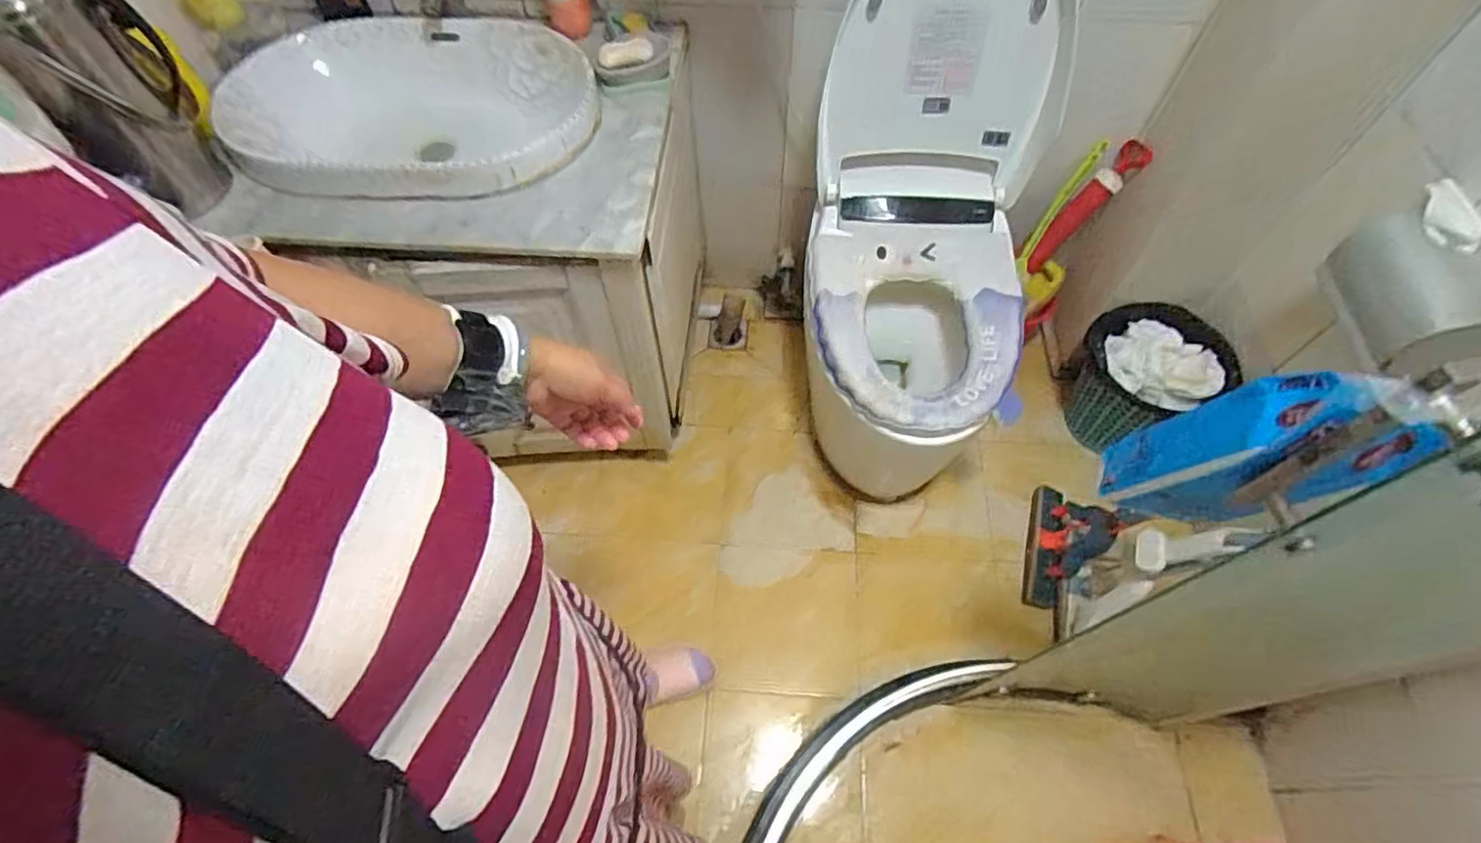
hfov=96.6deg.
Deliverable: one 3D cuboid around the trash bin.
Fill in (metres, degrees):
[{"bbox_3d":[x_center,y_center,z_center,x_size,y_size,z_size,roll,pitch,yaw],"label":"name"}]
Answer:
[{"bbox_3d":[0.879,-0.109,1.480,0.252,0.232,0.283,-22,62,-10],"label":"trash bin"}]

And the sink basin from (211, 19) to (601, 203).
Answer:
[{"bbox_3d":[-0.507,-0.493,1.079,0.535,0.154,0.399,1,60,3],"label":"sink basin"}]

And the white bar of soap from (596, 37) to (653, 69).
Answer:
[{"bbox_3d":[-0.191,-0.610,1.088,0.098,0.024,0.042,1,59,18],"label":"white bar of soap"}]

